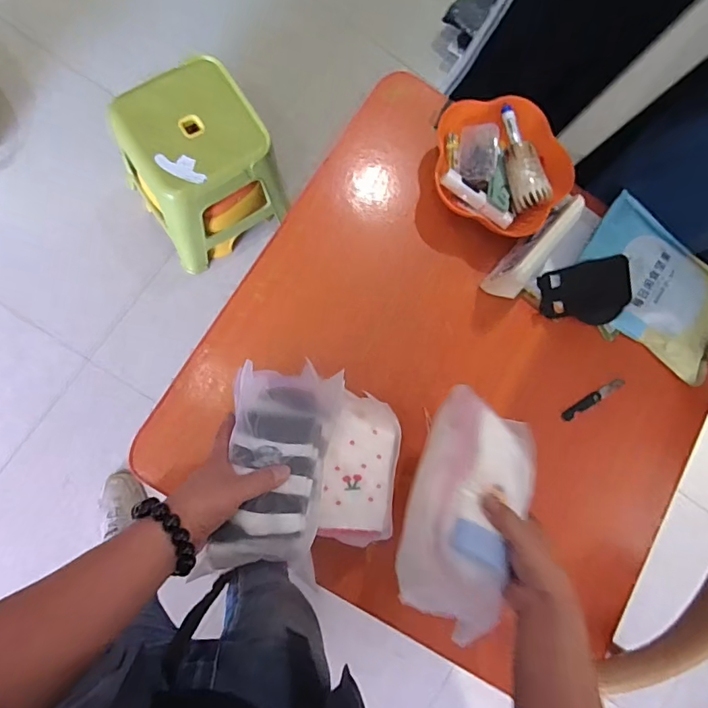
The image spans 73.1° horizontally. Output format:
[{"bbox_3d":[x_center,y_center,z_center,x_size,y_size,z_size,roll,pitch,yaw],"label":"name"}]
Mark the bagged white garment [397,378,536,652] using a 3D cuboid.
[{"bbox_3d":[0.117,0.158,0.493,0.116,0.062,0.227,17,72,-6],"label":"bagged white garment"}]

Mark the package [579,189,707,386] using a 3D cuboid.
[{"bbox_3d":[0.441,-0.096,0.683,0.242,0.032,0.171,36,79,-4],"label":"package"}]

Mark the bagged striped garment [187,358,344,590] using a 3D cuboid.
[{"bbox_3d":[-0.079,0.118,0.461,0.106,0.056,0.206,10,84,-7],"label":"bagged striped garment"}]

